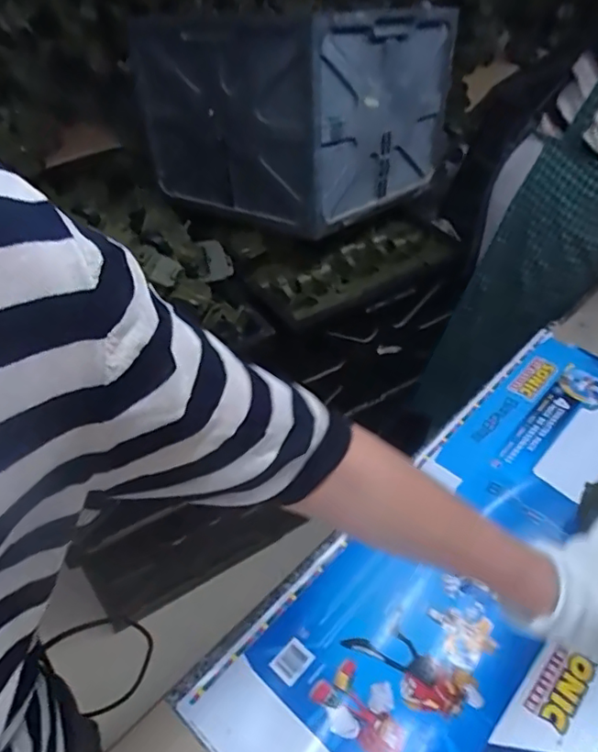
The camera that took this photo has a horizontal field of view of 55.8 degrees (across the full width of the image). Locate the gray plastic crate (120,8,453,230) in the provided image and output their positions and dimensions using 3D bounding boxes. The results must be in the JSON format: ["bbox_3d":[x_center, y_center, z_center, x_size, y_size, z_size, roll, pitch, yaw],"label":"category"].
[{"bbox_3d":[-0.014,-0.545,1.079,0.457,0.312,0.428,28,52,25],"label":"gray plastic crate"}]

